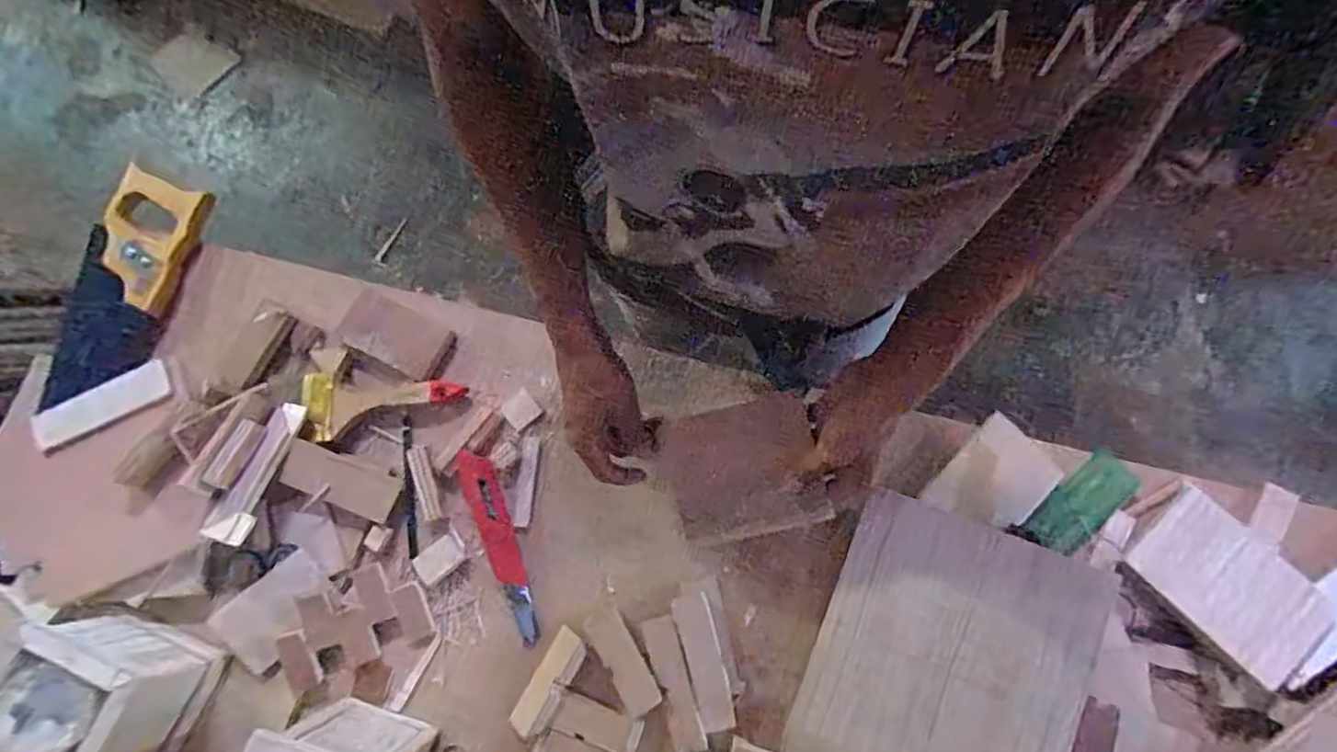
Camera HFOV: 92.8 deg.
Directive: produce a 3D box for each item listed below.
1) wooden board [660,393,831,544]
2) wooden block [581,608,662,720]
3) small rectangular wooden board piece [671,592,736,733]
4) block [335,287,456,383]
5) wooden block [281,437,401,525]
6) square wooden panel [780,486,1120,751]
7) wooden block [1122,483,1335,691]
[{"bbox_3d":[0.060,0.082,0.550,0.132,0.020,0.111,-18,84,22],"label":"wooden board"},{"bbox_3d":[-0.041,0.255,0.573,0.035,0.008,0.093,-31,80,-5],"label":"wooden block"},{"bbox_3d":[0.032,0.258,0.577,0.034,0.004,0.113,-16,79,-2],"label":"small rectangular wooden board piece"},{"bbox_3d":[-0.277,-0.042,0.645,0.113,0.009,0.059,26,80,6],"label":"block"},{"bbox_3d":[-0.305,0.098,0.594,0.101,0.005,0.046,25,69,-15],"label":"wooden block"},{"bbox_3d":[0.234,0.241,0.539,0.200,0.018,0.240,20,78,19],"label":"square wooden panel"},{"bbox_3d":[0.497,0.179,0.564,0.110,0.015,0.156,-40,81,-7],"label":"wooden block"}]

